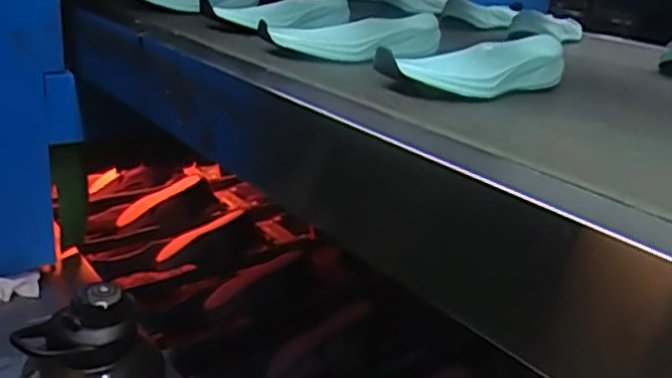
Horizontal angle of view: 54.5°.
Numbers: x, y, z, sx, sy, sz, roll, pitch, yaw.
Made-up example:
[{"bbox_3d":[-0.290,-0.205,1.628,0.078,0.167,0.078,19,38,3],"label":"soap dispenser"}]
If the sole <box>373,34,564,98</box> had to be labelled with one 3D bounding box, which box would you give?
[{"bbox_3d":[0.134,-0.116,0.596,0.190,0.046,0.063,-9,29,-28],"label":"sole"}]

